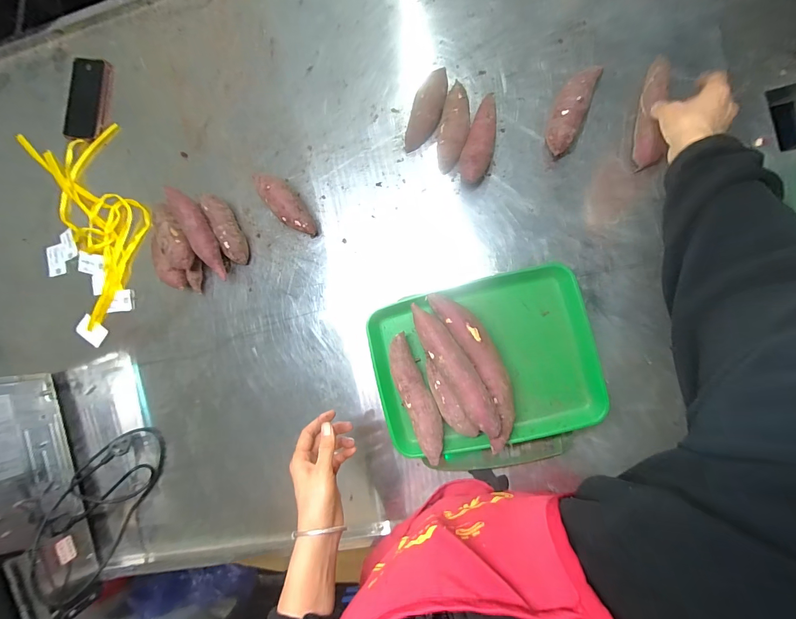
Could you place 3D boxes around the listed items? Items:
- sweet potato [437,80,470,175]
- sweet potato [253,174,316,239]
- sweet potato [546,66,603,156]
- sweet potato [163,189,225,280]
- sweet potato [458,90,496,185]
[{"bbox_3d":[0.092,-0.302,0.575,0.053,0.045,0.136,7,89,9],"label":"sweet potato"},{"bbox_3d":[-0.199,-0.187,0.607,0.053,0.053,0.137,-40,83,5],"label":"sweet potato"},{"bbox_3d":[0.272,-0.317,0.545,0.051,0.045,0.144,21,91,9],"label":"sweet potato"},{"bbox_3d":[-0.342,-0.133,0.591,0.038,0.048,0.159,-30,84,7],"label":"sweet potato"},{"bbox_3d":[0.136,-0.275,0.564,0.049,0.046,0.150,18,91,9],"label":"sweet potato"}]

